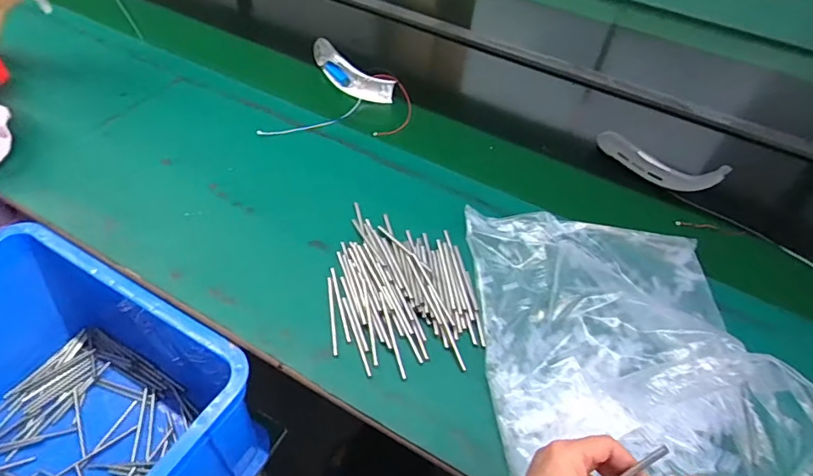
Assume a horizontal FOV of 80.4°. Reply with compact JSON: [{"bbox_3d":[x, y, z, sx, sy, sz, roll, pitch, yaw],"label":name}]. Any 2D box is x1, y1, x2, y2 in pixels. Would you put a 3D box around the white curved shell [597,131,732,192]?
[{"bbox_3d":[0.405,-0.127,0.783,0.044,0.053,0.208,-27,44,-27],"label":"white curved shell"}]

